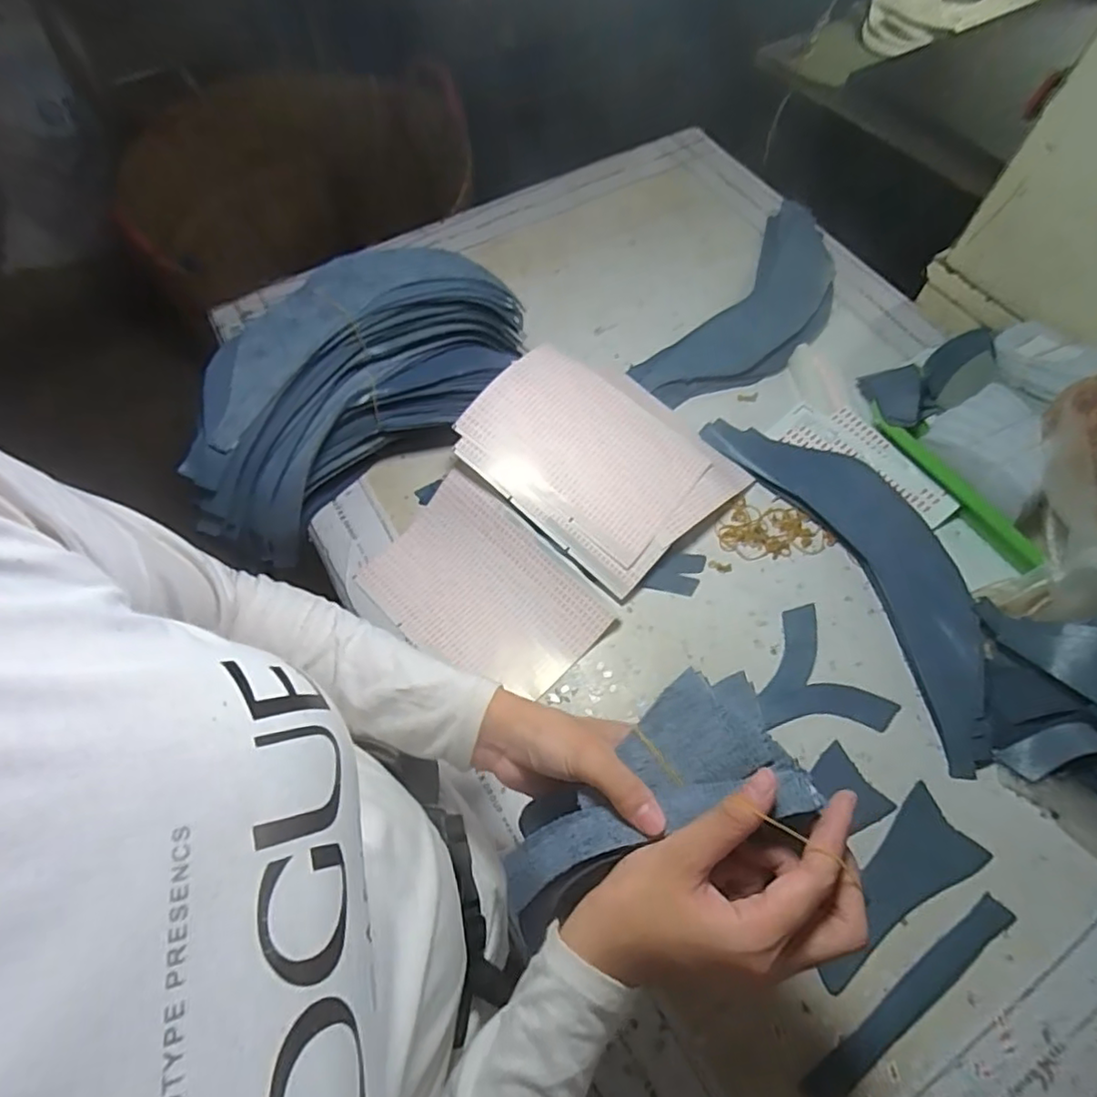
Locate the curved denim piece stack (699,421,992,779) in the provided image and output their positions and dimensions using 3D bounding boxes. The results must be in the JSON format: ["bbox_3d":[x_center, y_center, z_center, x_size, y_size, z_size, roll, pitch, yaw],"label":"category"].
[{"bbox_3d":[0.295,0.003,0.556,0.114,0.021,0.364,-23,65,-12],"label":"curved denim piece stack"}]

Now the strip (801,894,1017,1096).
[{"bbox_3d":[0.251,0.309,0.418,0.190,0.004,0.022,-30,66,-16],"label":"strip"}]

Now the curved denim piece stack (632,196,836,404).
[{"bbox_3d":[0.243,-0.277,0.695,0.129,0.010,0.342,34,68,16],"label":"curved denim piece stack"}]

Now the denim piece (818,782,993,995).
[{"bbox_3d":[0.249,0.250,0.449,0.155,0.004,0.060,-32,67,-15],"label":"denim piece"}]

